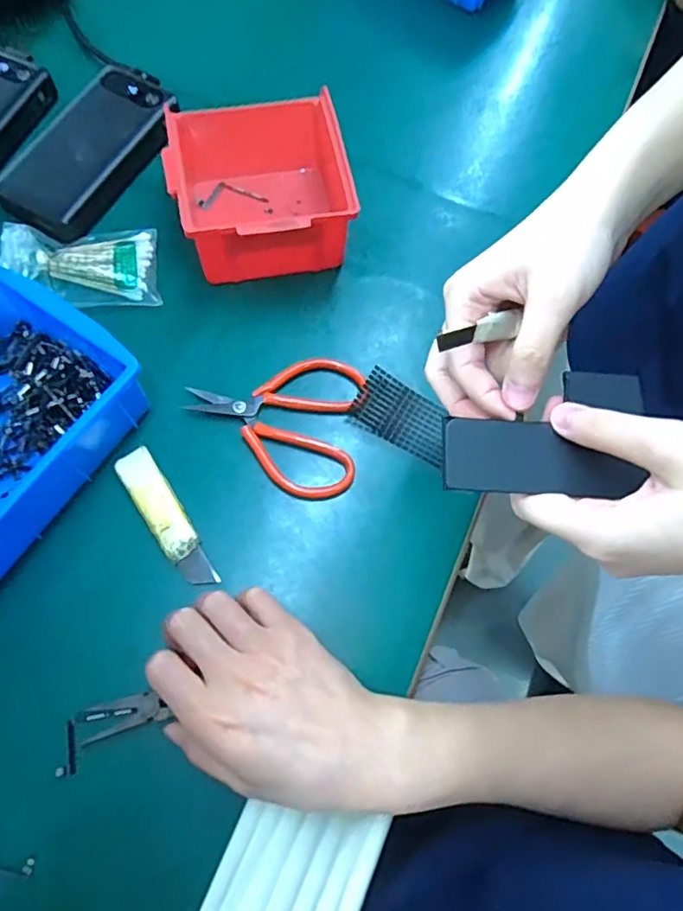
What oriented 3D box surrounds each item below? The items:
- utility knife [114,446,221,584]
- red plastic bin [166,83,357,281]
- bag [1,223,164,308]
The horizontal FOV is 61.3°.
[{"bbox_3d":[-0.116,0.041,0.382,0.024,0.006,0.105,-32,76,-13],"label":"utility knife"},{"bbox_3d":[-0.062,-0.202,0.435,0.119,0.068,0.136,-11,72,-7],"label":"red plastic bin"},{"bbox_3d":[-0.193,-0.141,0.428,0.107,0.024,0.070,-3,71,-4],"label":"bag"}]

